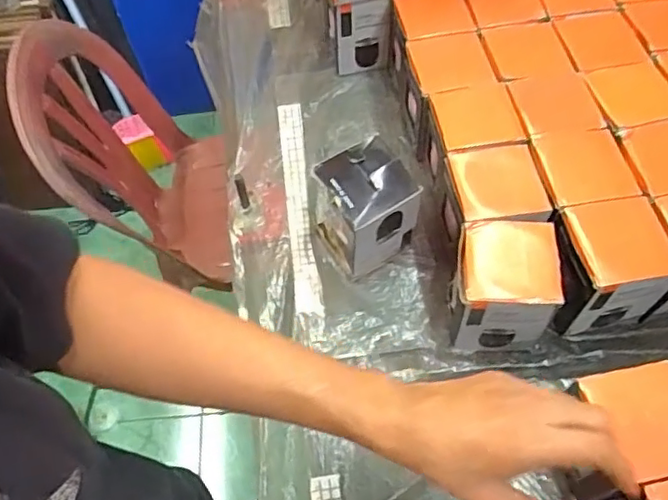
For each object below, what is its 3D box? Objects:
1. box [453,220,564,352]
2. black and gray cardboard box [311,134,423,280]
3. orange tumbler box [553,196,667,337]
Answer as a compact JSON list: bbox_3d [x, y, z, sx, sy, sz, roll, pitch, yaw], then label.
[{"bbox_3d":[0.172,0.039,0.608,0.101,0.112,0.097,1,60,3],"label":"box"},{"bbox_3d":[0.035,-0.044,0.664,0.088,0.140,0.089,-29,63,-14],"label":"black and gray cardboard box"},{"bbox_3d":[0.277,0.021,0.619,0.104,0.118,0.095,-11,60,-4],"label":"orange tumbler box"}]

